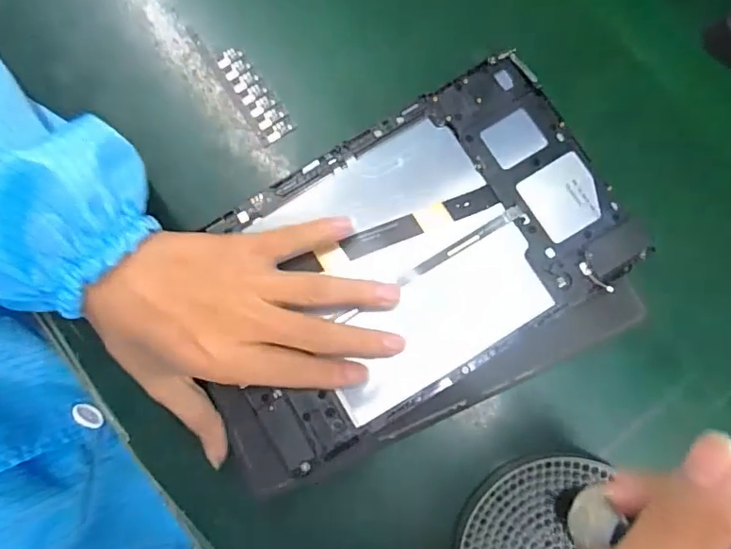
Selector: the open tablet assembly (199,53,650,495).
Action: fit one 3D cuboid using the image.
[{"bbox_3d":[0.020,0.000,0.301,0.247,0.013,0.164,-28,80,-4],"label":"open tablet assembly"}]

